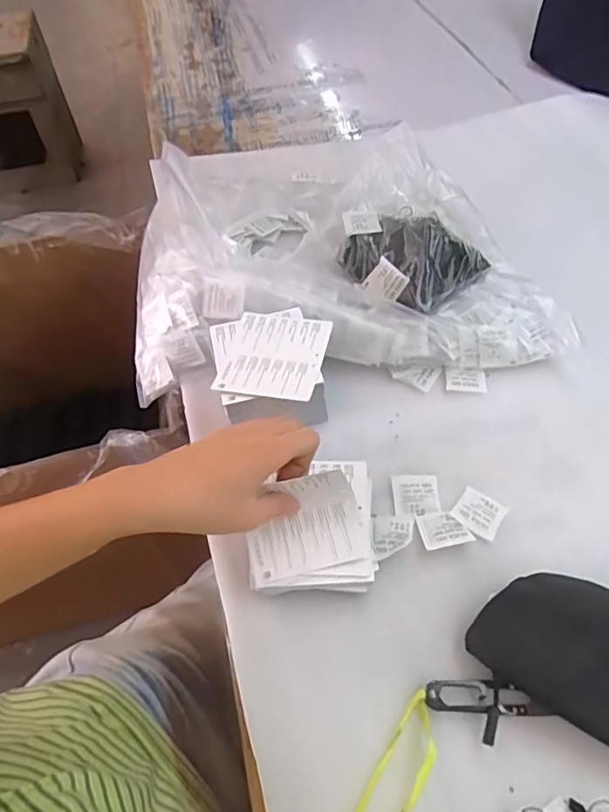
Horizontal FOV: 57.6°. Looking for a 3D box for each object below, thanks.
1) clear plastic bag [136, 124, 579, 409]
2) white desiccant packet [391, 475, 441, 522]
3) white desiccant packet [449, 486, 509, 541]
[{"bbox_3d":[0.027,-0.172,0.623,0.437,0.084,0.357,-8,53,-3],"label":"clear plastic bag"},{"bbox_3d":[0.097,0.078,0.478,0.038,0.004,0.041,-3,53,1],"label":"white desiccant packet"},{"bbox_3d":[0.146,0.090,0.465,0.038,0.004,0.040,31,54,22],"label":"white desiccant packet"}]

